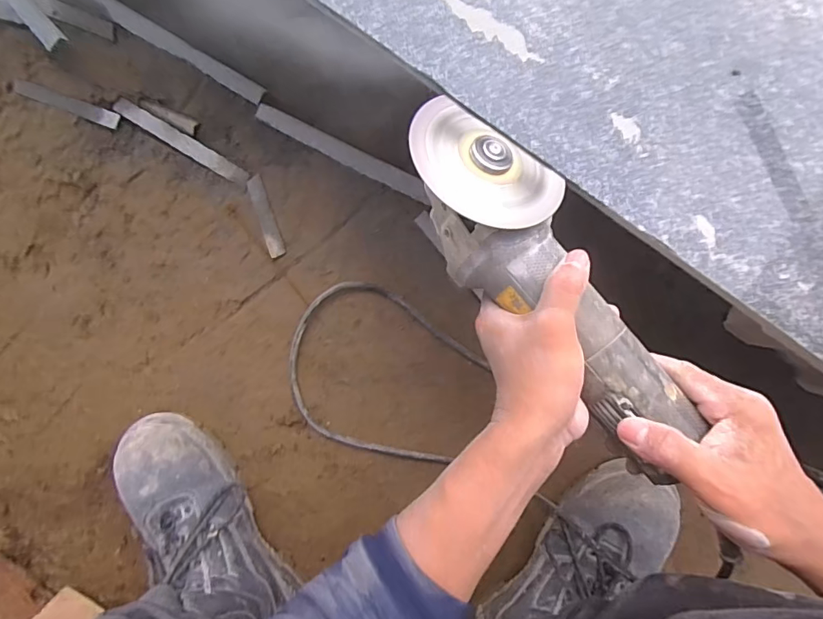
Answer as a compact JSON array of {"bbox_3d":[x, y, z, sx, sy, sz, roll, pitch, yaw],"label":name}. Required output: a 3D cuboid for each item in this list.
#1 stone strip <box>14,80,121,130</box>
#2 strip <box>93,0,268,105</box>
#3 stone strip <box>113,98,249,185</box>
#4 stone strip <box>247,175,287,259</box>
[{"bbox_3d":[-0.389,-0.232,0.535,0.115,0.008,0.017,20,90,4],"label":"stone strip"},{"bbox_3d":[-0.268,-0.293,0.513,0.240,0.009,0.019,31,90,4],"label":"strip"},{"bbox_3d":[-0.259,-0.188,0.536,0.171,0.009,0.017,31,90,4],"label":"stone strip"},{"bbox_3d":[-0.163,-0.103,0.528,0.018,0.013,0.093,-21,92,2],"label":"stone strip"}]

